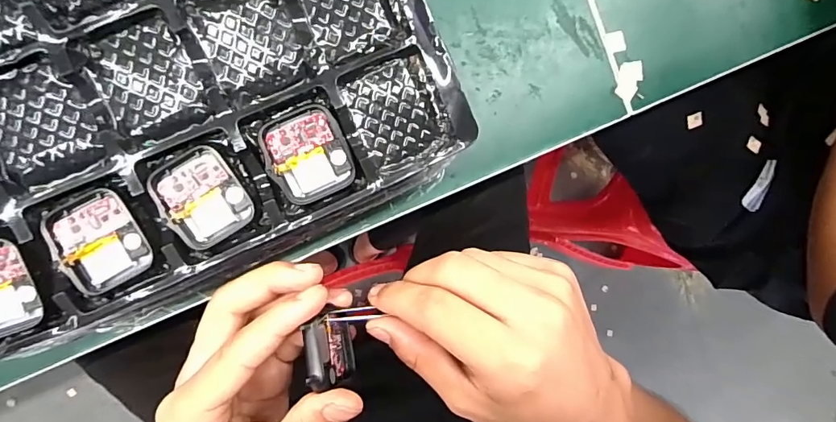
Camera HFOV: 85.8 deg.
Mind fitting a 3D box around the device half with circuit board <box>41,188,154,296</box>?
[{"bbox_3d":[-0.147,0.013,0.207,0.035,0.007,0.043,-30,97,-6],"label":"device half with circuit board"}]

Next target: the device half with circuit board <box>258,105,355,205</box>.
[{"bbox_3d":[-0.054,-0.027,0.219,0.037,0.008,0.043,-23,96,-7],"label":"device half with circuit board"}]

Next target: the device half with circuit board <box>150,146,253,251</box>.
[{"bbox_3d":[-0.103,-0.007,0.213,0.036,0.006,0.043,-33,97,-5],"label":"device half with circuit board"}]

